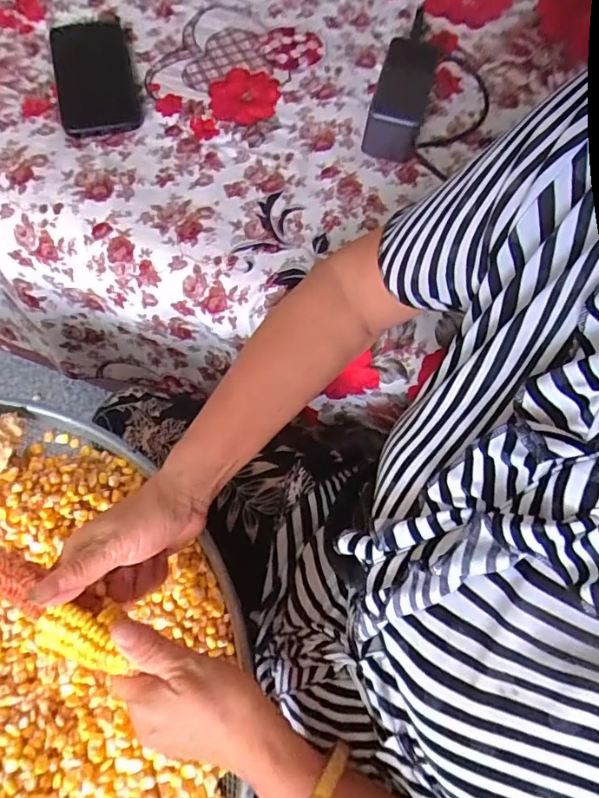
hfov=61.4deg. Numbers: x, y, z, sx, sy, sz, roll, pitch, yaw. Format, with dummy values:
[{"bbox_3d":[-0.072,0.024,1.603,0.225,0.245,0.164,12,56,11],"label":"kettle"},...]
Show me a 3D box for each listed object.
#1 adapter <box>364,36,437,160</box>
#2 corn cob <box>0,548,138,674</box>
[{"bbox_3d":[0.114,-0.337,0.548,0.054,0.049,0.167,16,66,4],"label":"adapter"},{"bbox_3d":[-0.161,0.128,0.323,0.132,0.026,0.037,29,67,14],"label":"corn cob"}]

